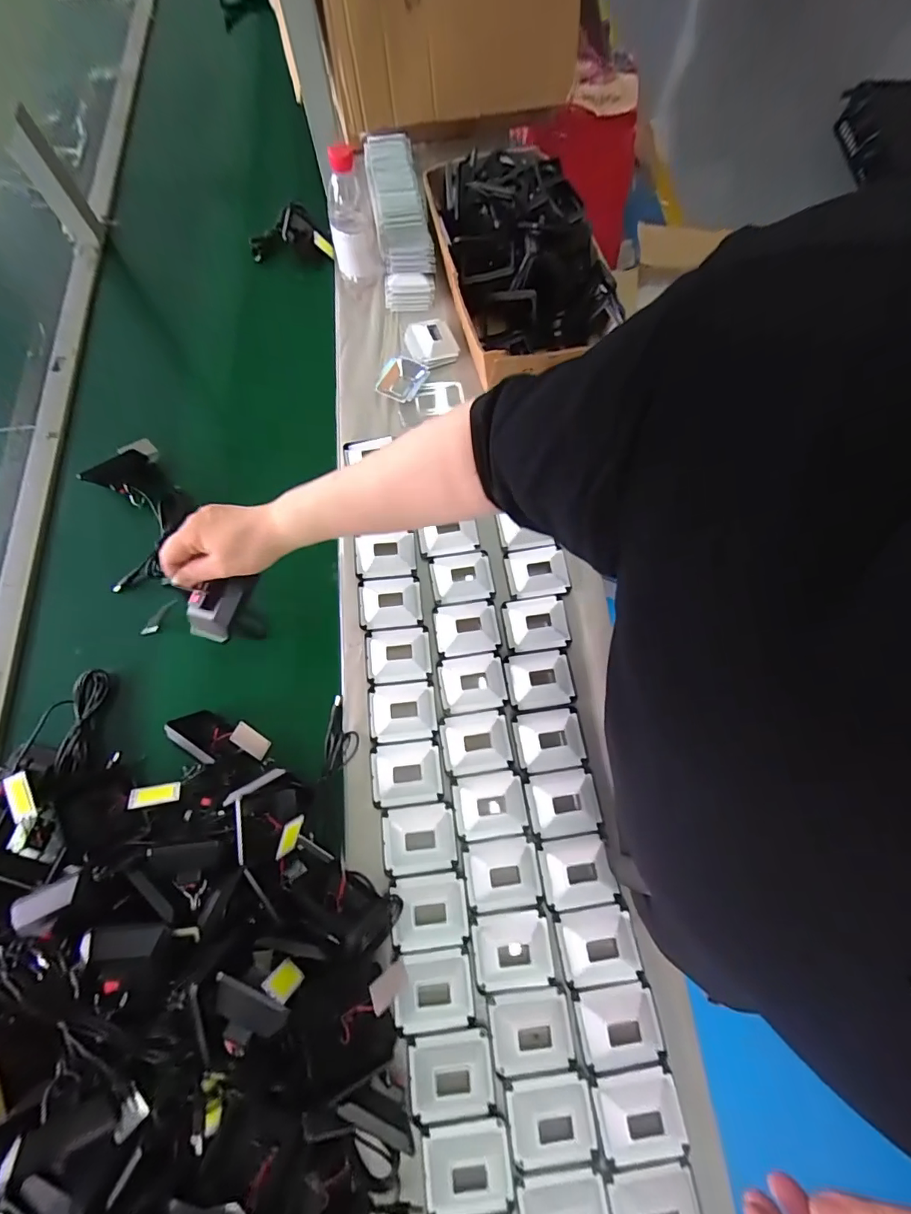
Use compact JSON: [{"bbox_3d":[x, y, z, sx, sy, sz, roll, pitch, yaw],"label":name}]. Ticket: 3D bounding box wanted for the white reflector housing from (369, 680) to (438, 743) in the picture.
[{"bbox_3d":[-0.063,0.123,0.577,0.078,0.015,0.068,-5,71,0],"label":"white reflector housing"}]

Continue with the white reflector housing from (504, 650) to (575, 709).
[{"bbox_3d":[0.103,0.087,0.592,0.077,0.016,0.065,-9,71,-2],"label":"white reflector housing"}]

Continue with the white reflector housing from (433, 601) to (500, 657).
[{"bbox_3d":[0.014,0.025,0.612,0.078,0.016,0.066,-9,71,-2],"label":"white reflector housing"}]

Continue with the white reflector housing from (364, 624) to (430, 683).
[{"bbox_3d":[-0.071,0.058,0.601,0.079,0.014,0.068,-7,71,-1],"label":"white reflector housing"}]

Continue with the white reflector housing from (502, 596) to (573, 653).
[{"bbox_3d":[0.102,0.019,0.615,0.079,0.016,0.067,-8,71,-1],"label":"white reflector housing"}]

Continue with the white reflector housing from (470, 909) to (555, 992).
[{"bbox_3d":[0.057,0.349,0.493,0.078,0.014,0.066,-6,71,-1],"label":"white reflector housing"}]

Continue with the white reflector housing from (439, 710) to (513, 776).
[{"bbox_3d":[0.023,0.156,0.564,0.078,0.013,0.066,-9,71,-2],"label":"white reflector housing"}]

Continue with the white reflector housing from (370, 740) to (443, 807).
[{"bbox_3d":[-0.056,0.187,0.549,0.078,0.013,0.066,-7,71,-1],"label":"white reflector housing"}]

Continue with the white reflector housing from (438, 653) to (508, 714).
[{"bbox_3d":[0.020,0.091,0.589,0.078,0.010,0.065,-9,71,-2],"label":"white reflector housing"}]

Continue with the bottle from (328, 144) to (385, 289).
[{"bbox_3d":[-0.159,-0.593,0.746,0.073,0.181,0.074,-4,71,0],"label":"bottle"}]

